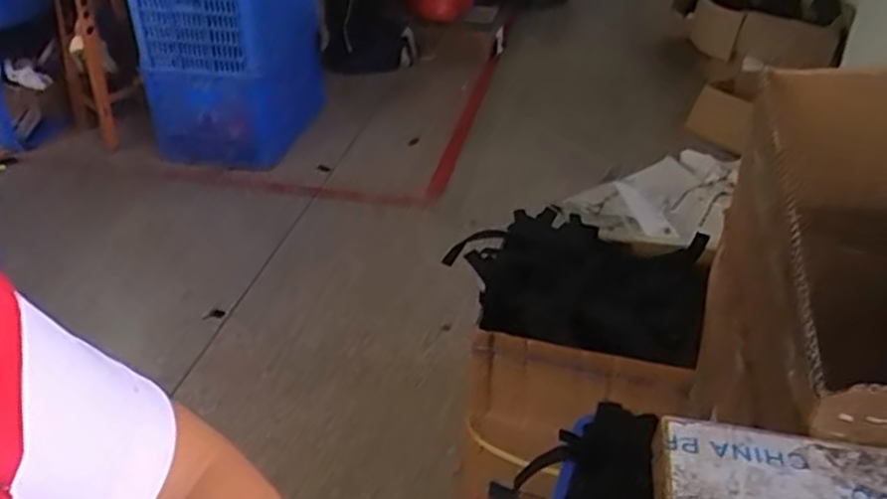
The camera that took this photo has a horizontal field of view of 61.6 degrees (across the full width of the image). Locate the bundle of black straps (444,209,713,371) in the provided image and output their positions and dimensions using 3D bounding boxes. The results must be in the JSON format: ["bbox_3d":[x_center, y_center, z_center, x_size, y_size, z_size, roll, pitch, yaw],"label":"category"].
[{"bbox_3d":[0.214,0.058,1.224,0.410,0.125,0.251,16,35,24],"label":"bundle of black straps"}]

